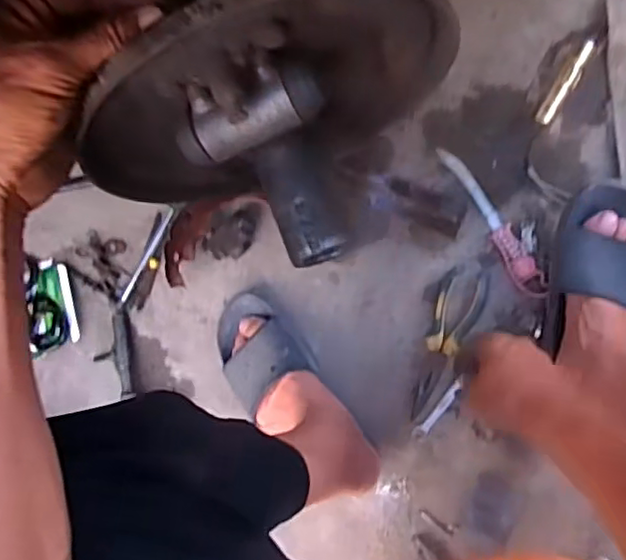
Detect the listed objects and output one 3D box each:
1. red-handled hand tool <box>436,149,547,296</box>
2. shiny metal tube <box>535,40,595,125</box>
[{"bbox_3d":[0.214,-0.068,0.753,0.031,0.015,0.208,-34,84,7],"label":"red-handled hand tool"},{"bbox_3d":[0.295,-0.228,0.733,0.018,0.023,0.104,33,94,8],"label":"shiny metal tube"}]

